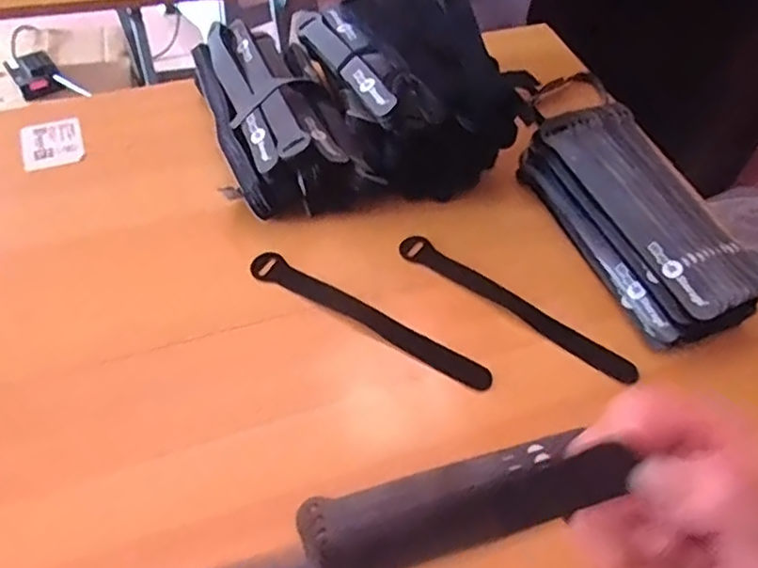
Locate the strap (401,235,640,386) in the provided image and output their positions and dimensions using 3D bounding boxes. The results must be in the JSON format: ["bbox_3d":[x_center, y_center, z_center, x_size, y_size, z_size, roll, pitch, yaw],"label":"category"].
[{"bbox_3d":[0.101,0.017,0.489,0.198,0.006,0.025,33,58,19],"label":"strap"}]

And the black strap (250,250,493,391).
[{"bbox_3d":[-0.008,0.026,0.475,0.197,0.004,0.023,27,56,15],"label":"black strap"}]

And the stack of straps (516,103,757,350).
[{"bbox_3d":[0.208,-0.050,0.506,0.088,0.059,0.203,-19,57,-18],"label":"stack of straps"}]

